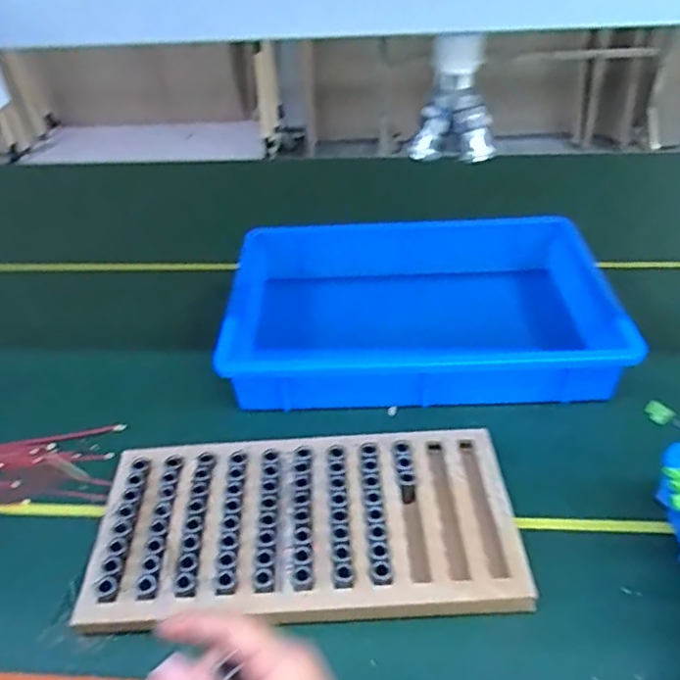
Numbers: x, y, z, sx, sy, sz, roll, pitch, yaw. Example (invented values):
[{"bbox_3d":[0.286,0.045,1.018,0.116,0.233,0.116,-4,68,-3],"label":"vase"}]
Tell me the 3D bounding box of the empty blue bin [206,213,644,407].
[{"bbox_3d":[0.094,-0.037,0.751,0.433,0.105,0.292,-3,39,2],"label":"empty blue bin"}]

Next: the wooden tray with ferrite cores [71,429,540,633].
[{"bbox_3d":[-0.030,0.159,0.541,0.364,0.025,0.175,-4,38,0],"label":"wooden tray with ferrite cores"}]

